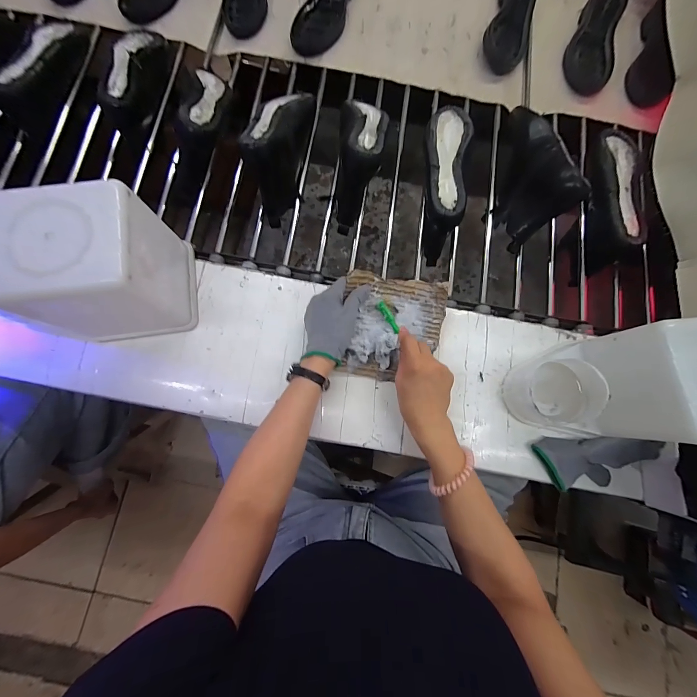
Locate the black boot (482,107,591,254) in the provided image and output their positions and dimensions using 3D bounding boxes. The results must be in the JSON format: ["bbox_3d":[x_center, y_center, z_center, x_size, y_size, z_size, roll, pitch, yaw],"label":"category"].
[{"bbox_3d":[0.317,-0.297,0.520,0.099,0.120,0.253,13,80,1],"label":"black boot"}]

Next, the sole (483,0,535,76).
[{"bbox_3d":[0.333,-0.667,0.617,0.084,0.022,0.269,20,81,2],"label":"sole"}]

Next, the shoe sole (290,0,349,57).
[{"bbox_3d":[-0.042,-0.672,0.607,0.082,0.028,0.229,22,82,1],"label":"shoe sole"}]

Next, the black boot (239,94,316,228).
[{"bbox_3d":[-0.114,-0.336,0.515,0.080,0.112,0.226,7,82,-1],"label":"black boot"}]

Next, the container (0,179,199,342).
[{"bbox_3d":[-0.308,-0.096,0.388,0.154,0.166,0.130,-8,81,-3],"label":"container"}]

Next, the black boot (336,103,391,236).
[{"bbox_3d":[0.022,-0.319,0.515,0.079,0.124,0.230,3,82,-1],"label":"black boot"}]

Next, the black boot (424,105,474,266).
[{"bbox_3d":[0.159,-0.295,0.555,0.071,0.119,0.241,8,82,-1],"label":"black boot"}]

